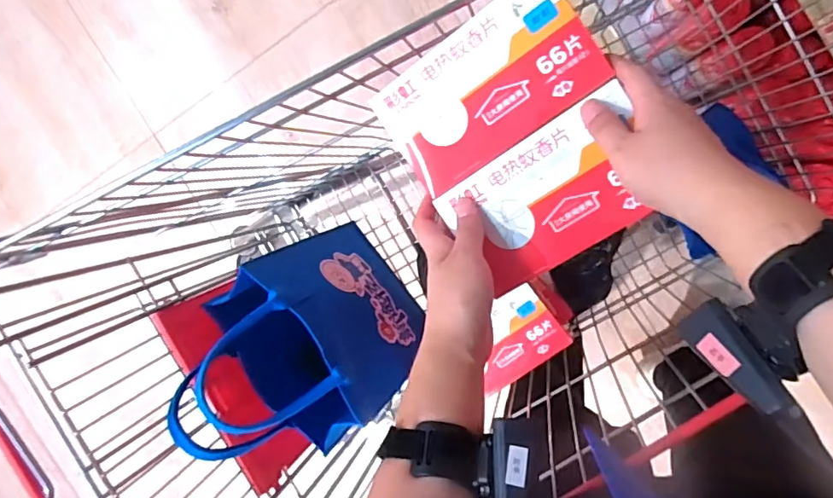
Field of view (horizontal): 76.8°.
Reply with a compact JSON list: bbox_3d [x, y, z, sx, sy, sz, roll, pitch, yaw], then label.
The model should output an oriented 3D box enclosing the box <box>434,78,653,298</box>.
[{"bbox_3d":[0.113,-0.043,0.442,0.161,0.031,0.103,-32,91,10],"label":"box"}]

